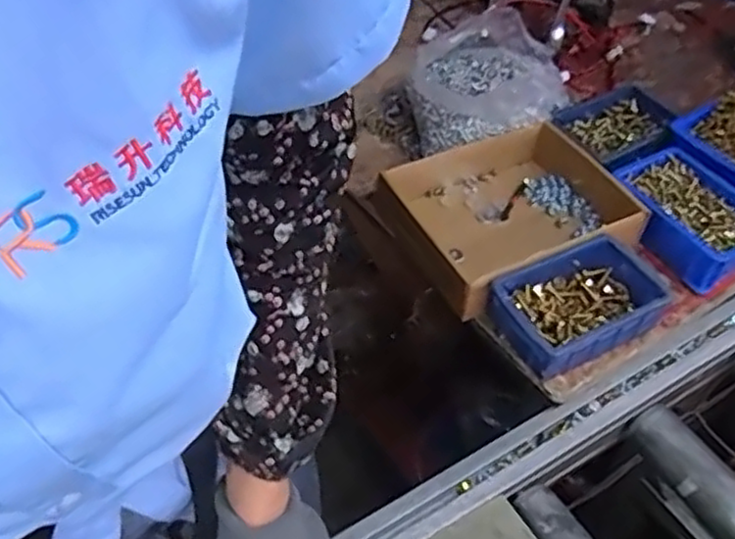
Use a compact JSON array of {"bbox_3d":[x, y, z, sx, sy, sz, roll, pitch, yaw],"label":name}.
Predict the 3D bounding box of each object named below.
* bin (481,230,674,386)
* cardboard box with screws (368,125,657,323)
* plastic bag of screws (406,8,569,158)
[{"bbox_3d":[0.192,0.031,0.672,0.149,0.051,0.101,-23,52,-20],"label":"bin"},{"bbox_3d":[0.139,-0.064,0.762,0.221,0.053,0.196,-21,51,-18],"label":"cardboard box with screws"},{"bbox_3d":[0.140,-0.216,0.862,0.166,0.087,0.214,31,55,25],"label":"plastic bag of screws"}]

